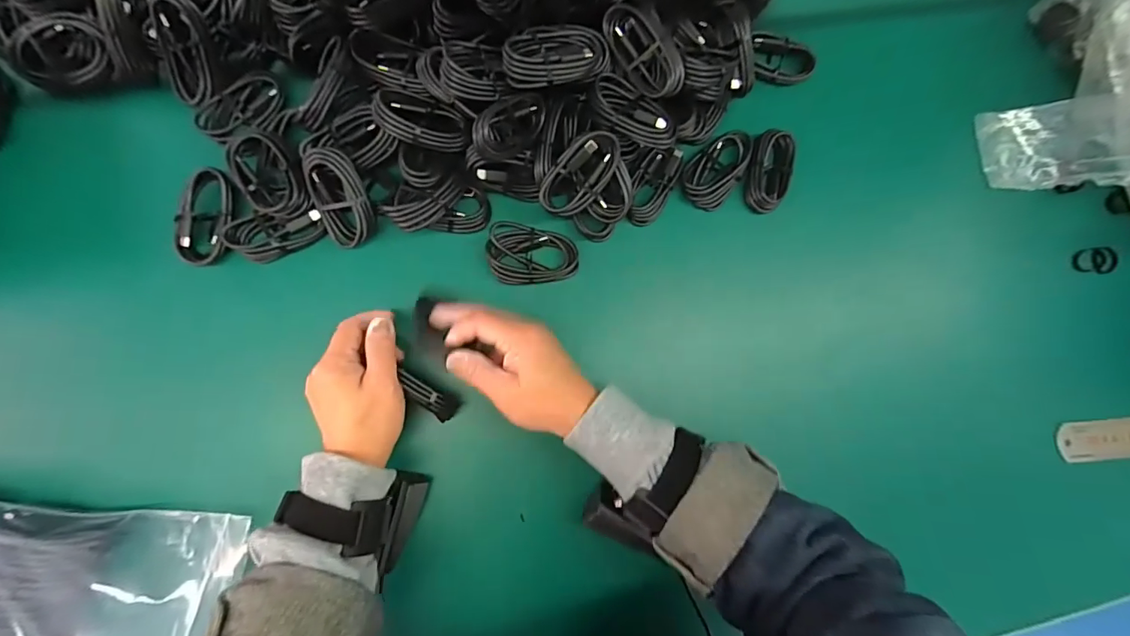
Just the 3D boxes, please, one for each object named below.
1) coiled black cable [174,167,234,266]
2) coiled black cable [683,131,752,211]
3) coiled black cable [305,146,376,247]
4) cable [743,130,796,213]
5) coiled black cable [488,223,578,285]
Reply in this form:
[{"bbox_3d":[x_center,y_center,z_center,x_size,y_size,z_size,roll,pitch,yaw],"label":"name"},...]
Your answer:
[{"bbox_3d":[-0.283,-0.079,0.377,0.034,0.013,0.074,7,84,-5],"label":"coiled black cable"},{"bbox_3d":[0.138,-0.137,0.436,0.046,0.015,0.074,40,82,-1],"label":"coiled black cable"},{"bbox_3d":[-0.177,-0.096,0.381,0.042,0.016,0.075,-3,113,5],"label":"coiled black cable"},{"bbox_3d":[0.187,-0.135,0.441,0.038,0.022,0.070,3,85,-6],"label":"cable"},{"bbox_3d":[-0.028,-0.052,0.409,0.077,0.010,0.050,12,84,-5],"label":"coiled black cable"}]

